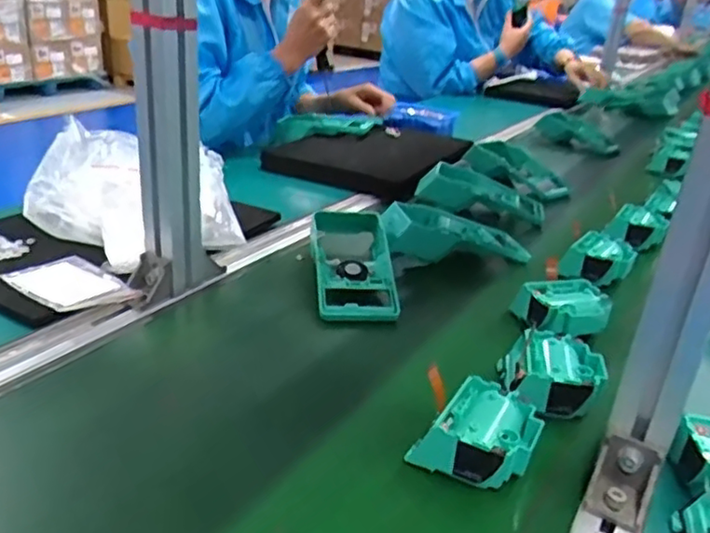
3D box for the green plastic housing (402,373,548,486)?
[{"bbox_3d":[0.089,0.119,0.458,0.072,0.039,0.072,17,28,26],"label":"green plastic housing"}]

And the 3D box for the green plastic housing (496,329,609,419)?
[{"bbox_3d":[0.163,0.088,0.536,0.077,0.035,0.078,5,25,2],"label":"green plastic housing"}]

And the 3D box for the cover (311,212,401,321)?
[{"bbox_3d":[-0.003,-0.006,0.699,0.081,0.047,0.168,0,25,-8],"label":"cover"}]

